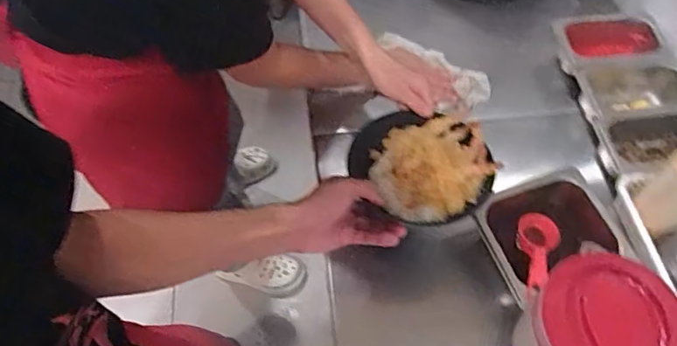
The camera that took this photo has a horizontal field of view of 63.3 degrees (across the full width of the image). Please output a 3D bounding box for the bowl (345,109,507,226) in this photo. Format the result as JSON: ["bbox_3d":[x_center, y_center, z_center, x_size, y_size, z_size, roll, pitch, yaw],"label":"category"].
[{"bbox_3d":[0.114,-0.010,0.729,0.157,0.067,0.171,1,59,-1],"label":"bowl"}]

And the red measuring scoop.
[{"bbox_3d":[0.275,0.115,0.763,0.054,0.039,0.133,17,47,8],"label":"red measuring scoop"}]

